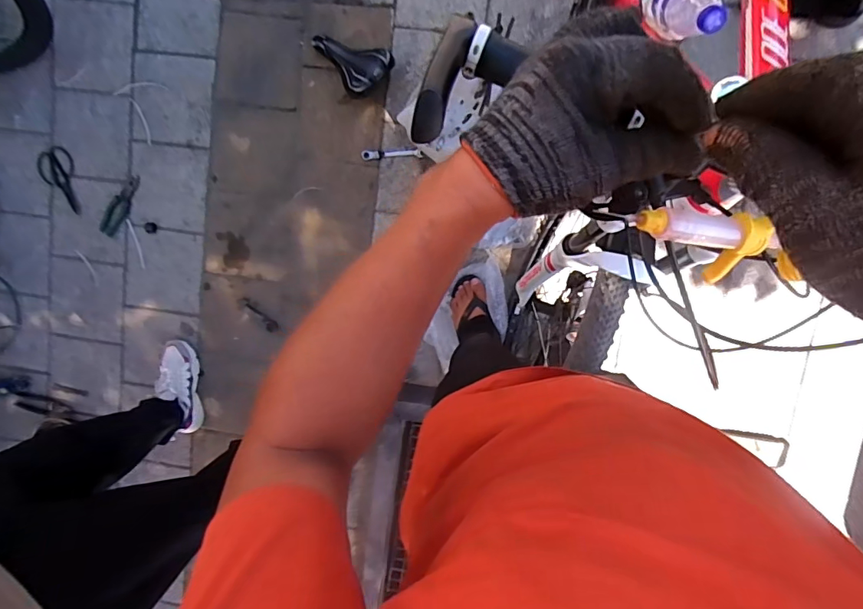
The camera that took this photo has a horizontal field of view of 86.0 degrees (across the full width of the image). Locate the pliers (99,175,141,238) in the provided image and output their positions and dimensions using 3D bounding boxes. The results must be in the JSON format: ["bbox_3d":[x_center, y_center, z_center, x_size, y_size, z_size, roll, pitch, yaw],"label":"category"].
[{"bbox_3d":[-0.946,-0.300,1.406,0.067,0.025,0.201,30,99,1],"label":"pliers"}]

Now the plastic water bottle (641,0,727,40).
[{"bbox_3d":[0.353,-0.415,0.650,0.059,0.213,0.064,-15,133,7],"label":"plastic water bottle"}]

